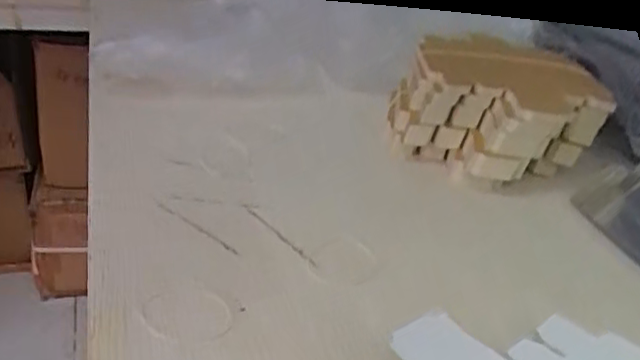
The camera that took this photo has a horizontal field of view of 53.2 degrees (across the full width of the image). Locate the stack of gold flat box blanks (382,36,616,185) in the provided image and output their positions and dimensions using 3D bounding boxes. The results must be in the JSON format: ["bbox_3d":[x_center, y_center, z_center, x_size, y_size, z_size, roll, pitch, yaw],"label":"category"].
[{"bbox_3d":[0.160,-0.066,0.624,0.213,0.126,0.094,18,31,21],"label":"stack of gold flat box blanks"}]

